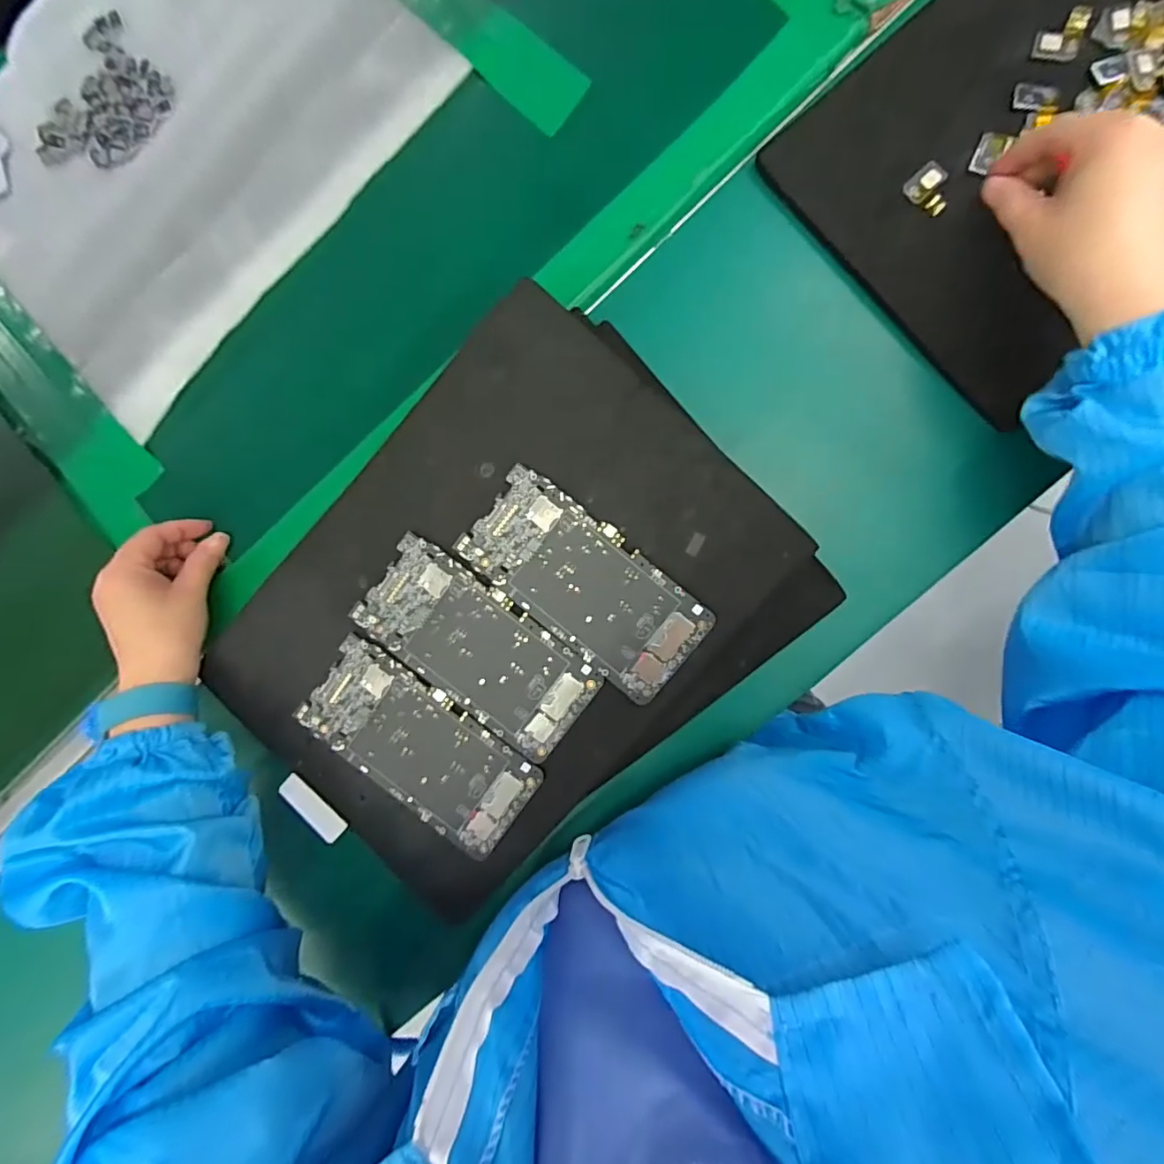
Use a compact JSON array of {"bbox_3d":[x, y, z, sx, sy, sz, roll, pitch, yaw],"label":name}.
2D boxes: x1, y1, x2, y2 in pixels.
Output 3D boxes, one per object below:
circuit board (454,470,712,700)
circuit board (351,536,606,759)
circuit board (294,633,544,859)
[{"bbox_3d":[0.002,0.001,0.347,0.154,0.006,0.073,40,94,7],"label":"circuit board"},{"bbox_3d":[-0.066,0.042,0.357,0.154,0.007,0.072,36,94,7],"label":"circuit board"},{"bbox_3d":[-0.105,0.107,0.363,0.154,0.007,0.073,35,94,7],"label":"circuit board"}]

